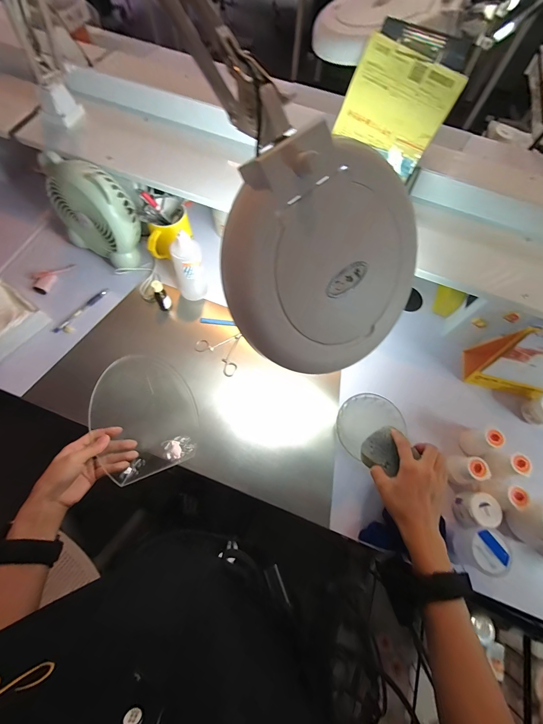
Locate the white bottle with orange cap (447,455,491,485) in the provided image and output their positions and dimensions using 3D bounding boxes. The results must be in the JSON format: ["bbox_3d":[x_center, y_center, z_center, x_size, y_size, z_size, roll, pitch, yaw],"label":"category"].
[{"bbox_3d":[0.336,0.185,0.520,0.039,0.062,0.046,-1,67,-3],"label":"white bottle with orange cap"}]

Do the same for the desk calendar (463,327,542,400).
[{"bbox_3d":[0.472,-0.001,0.548,0.188,0.163,0.068,13,67,2],"label":"desk calendar"}]

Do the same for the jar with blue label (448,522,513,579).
[{"bbox_3d":[0.318,0.289,0.466,0.060,0.068,0.059,1,67,-3],"label":"jar with blue label"}]

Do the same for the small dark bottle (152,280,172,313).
[{"bbox_3d":[-0.222,-0.130,0.619,0.021,0.089,0.023,34,69,11],"label":"small dark bottle"}]

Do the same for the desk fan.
[{"bbox_3d":[-0.355,-0.299,0.616,0.175,0.189,0.092,31,69,10],"label":"desk fan"}]

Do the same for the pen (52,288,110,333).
[{"bbox_3d":[-0.402,-0.110,0.640,0.018,0.012,0.136,38,70,12],"label":"pen"}]

